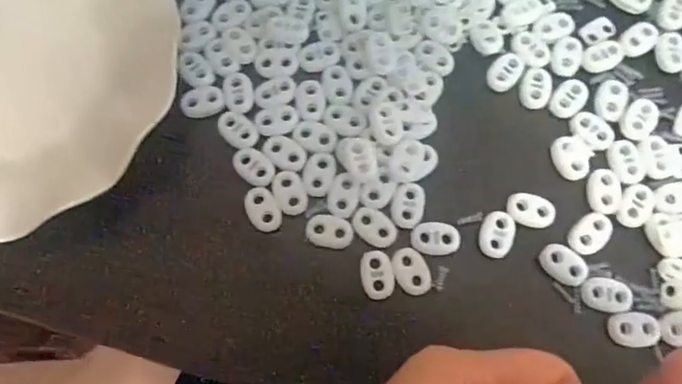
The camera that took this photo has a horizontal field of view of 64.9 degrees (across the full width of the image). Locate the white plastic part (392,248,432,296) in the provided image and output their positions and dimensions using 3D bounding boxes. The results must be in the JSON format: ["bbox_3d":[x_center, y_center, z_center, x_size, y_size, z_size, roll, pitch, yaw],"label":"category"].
[{"bbox_3d":[0.033,0.037,0.251,0.015,0.004,0.022,-19,75,-5],"label":"white plastic part"}]

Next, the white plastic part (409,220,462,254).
[{"bbox_3d":[0.045,0.022,0.254,0.022,0.004,0.016,-2,75,0],"label":"white plastic part"}]

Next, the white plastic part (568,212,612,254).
[{"bbox_3d":[0.120,0.019,0.255,0.015,0.004,0.025,42,79,11],"label":"white plastic part"}]

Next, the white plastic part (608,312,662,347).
[{"bbox_3d":[0.134,0.063,0.244,0.022,0.004,0.015,1,75,0],"label":"white plastic part"}]

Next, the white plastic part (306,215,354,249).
[{"bbox_3d":[-0.005,0.019,0.256,0.022,0.004,0.015,8,75,2],"label":"white plastic part"}]

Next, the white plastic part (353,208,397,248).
[{"bbox_3d":[0.016,0.016,0.257,0.022,0.004,0.016,41,78,10],"label":"white plastic part"}]

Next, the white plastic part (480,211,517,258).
[{"bbox_3d":[0.075,0.020,0.255,0.015,0.004,0.022,14,75,4],"label":"white plastic part"}]

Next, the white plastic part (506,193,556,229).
[{"bbox_3d":[0.092,0.009,0.260,0.023,0.004,0.017,9,75,2],"label":"white plastic part"}]

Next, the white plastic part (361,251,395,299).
[{"bbox_3d":[0.017,0.038,0.250,0.015,0.004,0.022,-10,75,-3],"label":"white plastic part"}]

